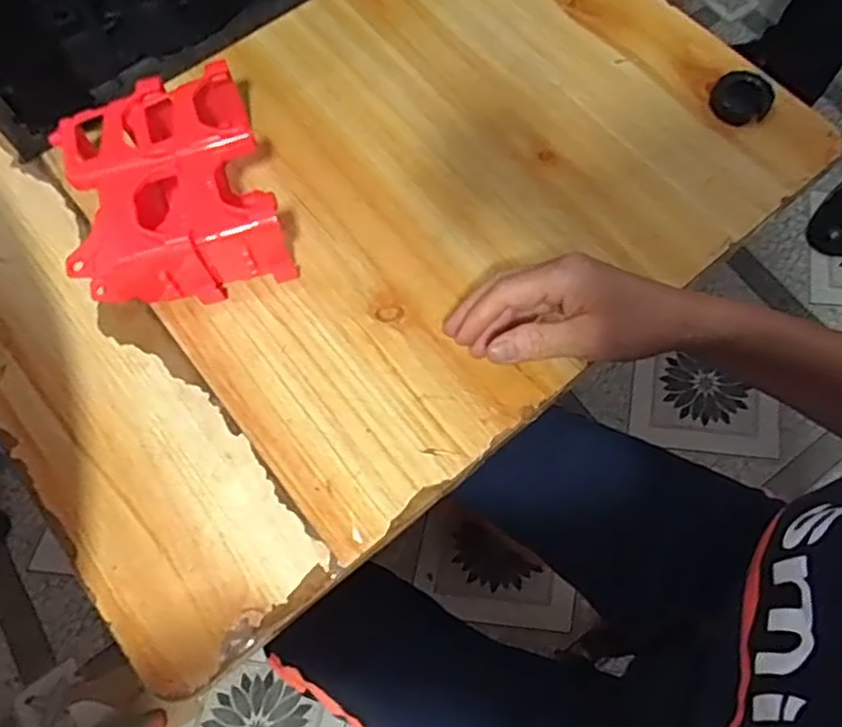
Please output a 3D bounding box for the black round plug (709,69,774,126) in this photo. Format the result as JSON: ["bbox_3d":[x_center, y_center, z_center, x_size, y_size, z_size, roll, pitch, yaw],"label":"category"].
[{"bbox_3d":[0.269,-0.222,0.570,0.047,0.012,0.052,31,73,13],"label":"black round plug"}]

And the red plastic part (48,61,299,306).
[{"bbox_3d":[-0.180,-0.121,0.493,0.134,0.078,0.150,-18,69,-5],"label":"red plastic part"}]

